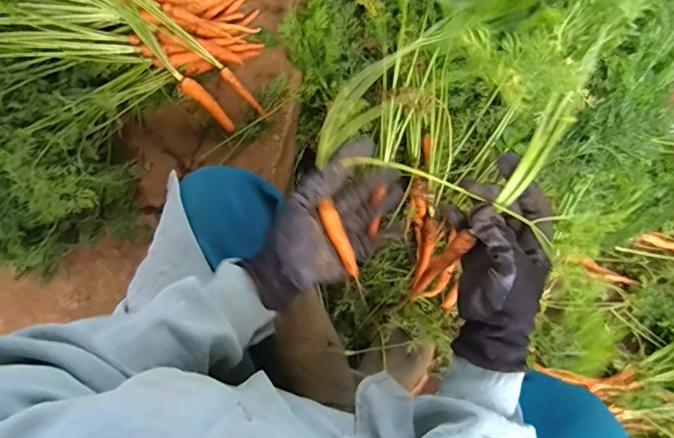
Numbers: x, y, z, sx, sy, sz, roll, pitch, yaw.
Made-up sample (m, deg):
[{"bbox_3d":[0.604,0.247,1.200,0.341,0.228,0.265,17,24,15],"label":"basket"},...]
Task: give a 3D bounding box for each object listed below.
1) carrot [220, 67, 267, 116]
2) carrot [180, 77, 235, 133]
[{"bbox_3d":[-0.129,-0.175,0.655,0.014,0.009,0.081,-47,108,-8],"label":"carrot"},{"bbox_3d":[-0.175,-0.155,0.645,0.021,0.013,0.089,-48,116,-8],"label":"carrot"}]

